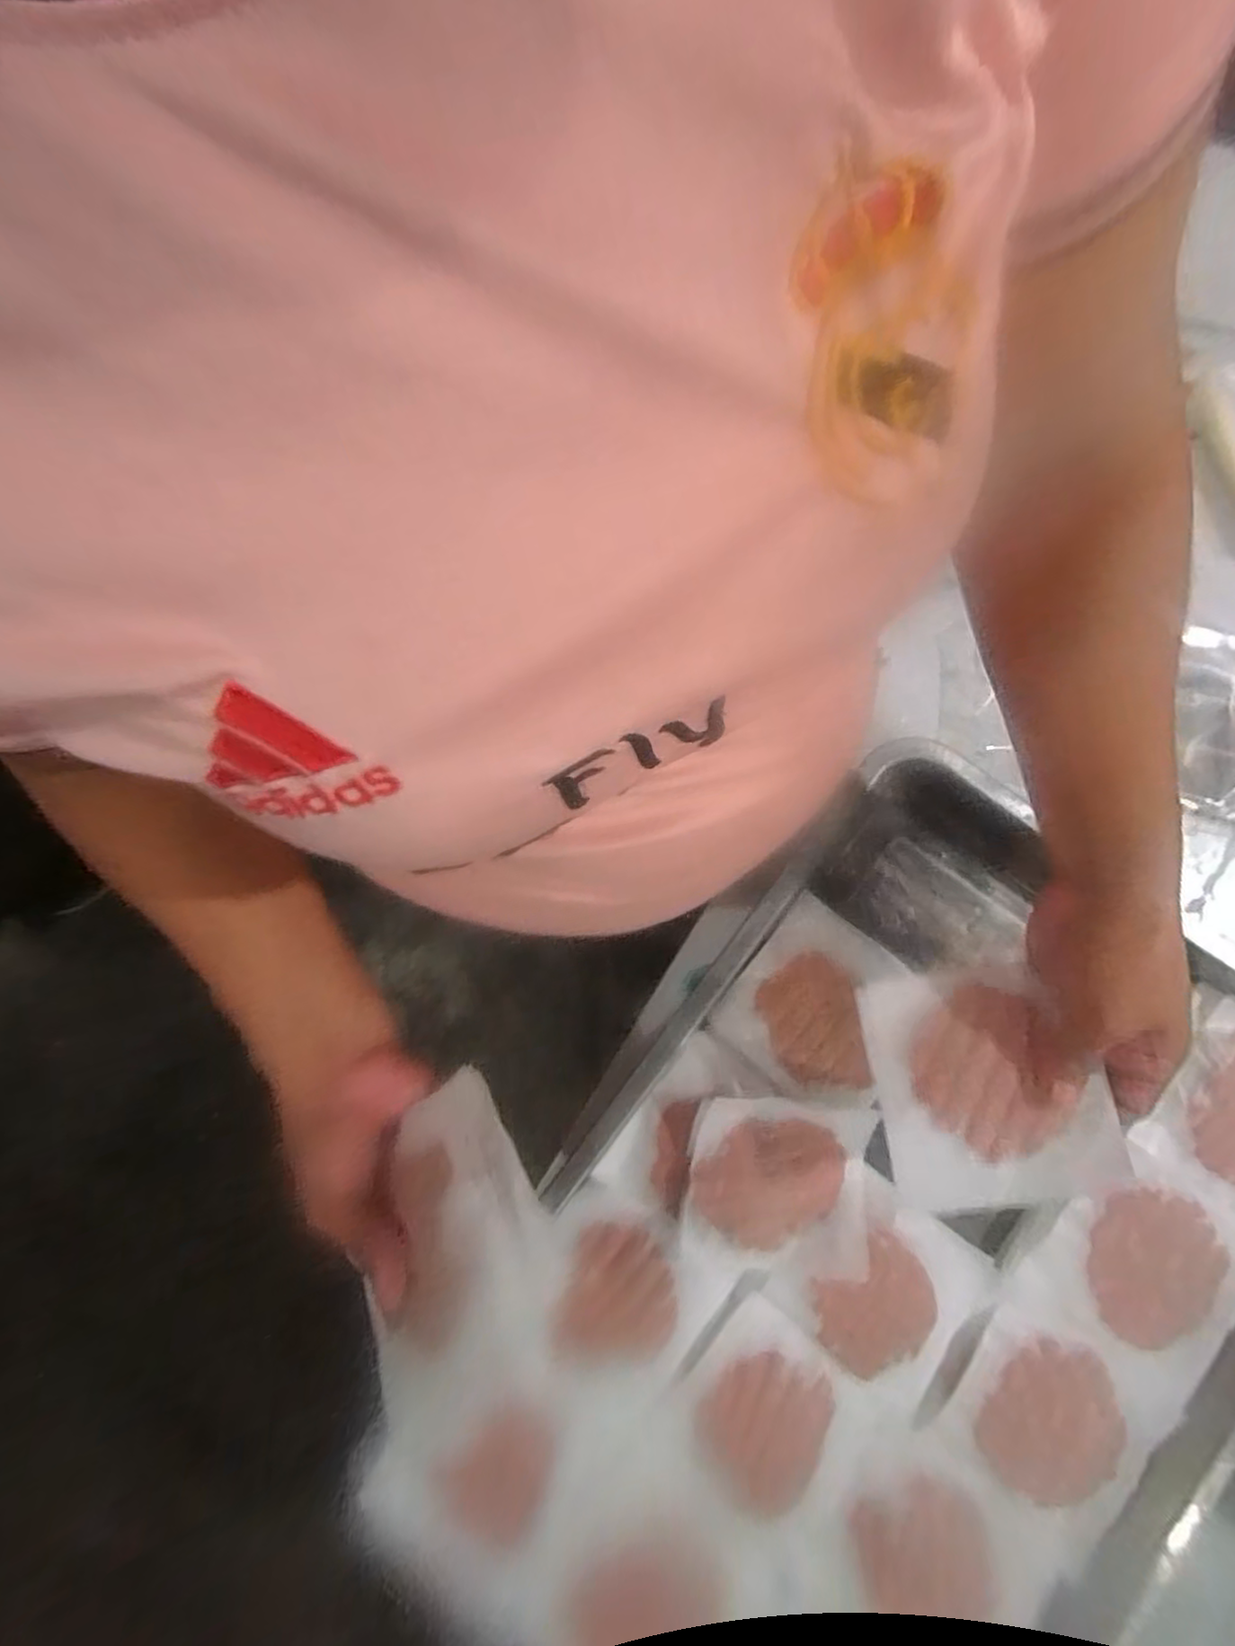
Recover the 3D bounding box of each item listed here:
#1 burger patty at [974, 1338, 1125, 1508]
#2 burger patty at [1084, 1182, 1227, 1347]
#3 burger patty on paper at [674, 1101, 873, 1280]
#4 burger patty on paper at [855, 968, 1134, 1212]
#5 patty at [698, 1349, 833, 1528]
[{"bbox_3d":[0.256,0.352,0.398,0.072,0.005,0.083,33,82,6],"label":"burger patty"},{"bbox_3d":[0.326,0.270,0.410,0.080,0.009,0.086,9,80,2],"label":"burger patty"},{"bbox_3d":[0.099,0.222,0.413,0.111,0.025,0.101,8,80,2],"label":"burger patty on paper"},{"bbox_3d":[0.190,0.137,0.351,0.105,0.025,0.115,-6,80,-1],"label":"burger patty on paper"},{"bbox_3d":[0.085,0.367,0.409,0.074,0.010,0.086,25,81,4],"label":"patty"}]

